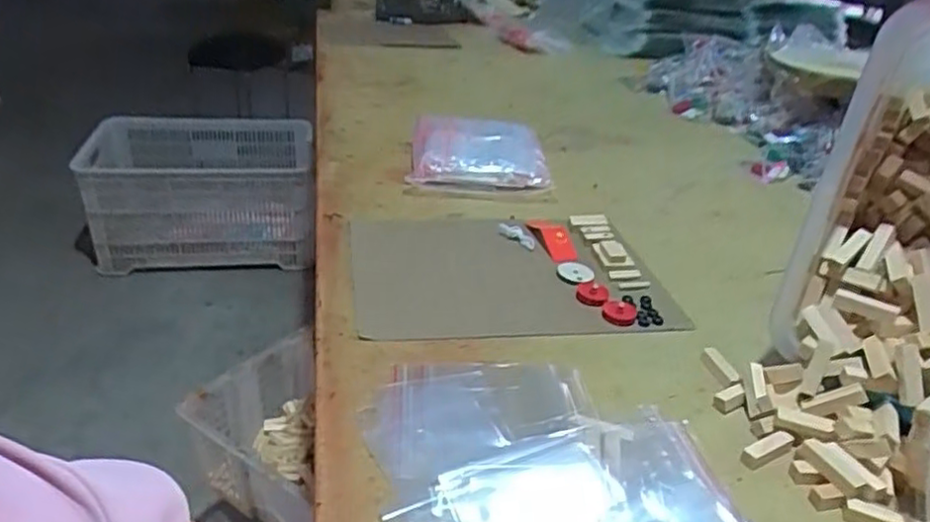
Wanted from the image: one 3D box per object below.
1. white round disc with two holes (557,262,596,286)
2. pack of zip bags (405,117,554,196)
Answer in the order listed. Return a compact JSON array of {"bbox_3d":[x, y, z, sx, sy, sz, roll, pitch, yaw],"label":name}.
[{"bbox_3d":[0.105,0.012,0.649,0.034,0.005,0.035,-5,37,4],"label":"white round disc with two holes"},{"bbox_3d":[0.019,-0.158,0.945,0.180,0.036,0.256,4,30,-2],"label":"pack of zip bags"}]

